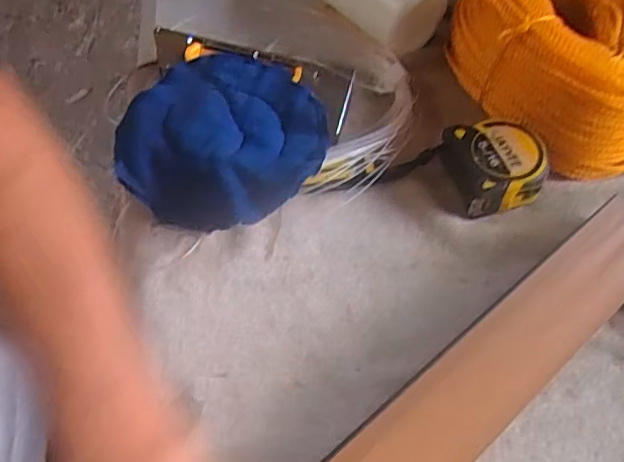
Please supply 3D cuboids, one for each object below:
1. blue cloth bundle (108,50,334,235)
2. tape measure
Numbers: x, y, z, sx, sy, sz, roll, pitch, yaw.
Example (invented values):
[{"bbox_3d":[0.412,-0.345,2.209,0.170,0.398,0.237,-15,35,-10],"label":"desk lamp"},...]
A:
[{"bbox_3d":[-0.065,-0.068,0.432,0.145,0.038,0.153,1,54,-2],"label":"blue cloth bundle"},{"bbox_3d":[0.131,-0.048,0.422,0.070,0.040,0.064,-9,55,-9],"label":"tape measure"}]

